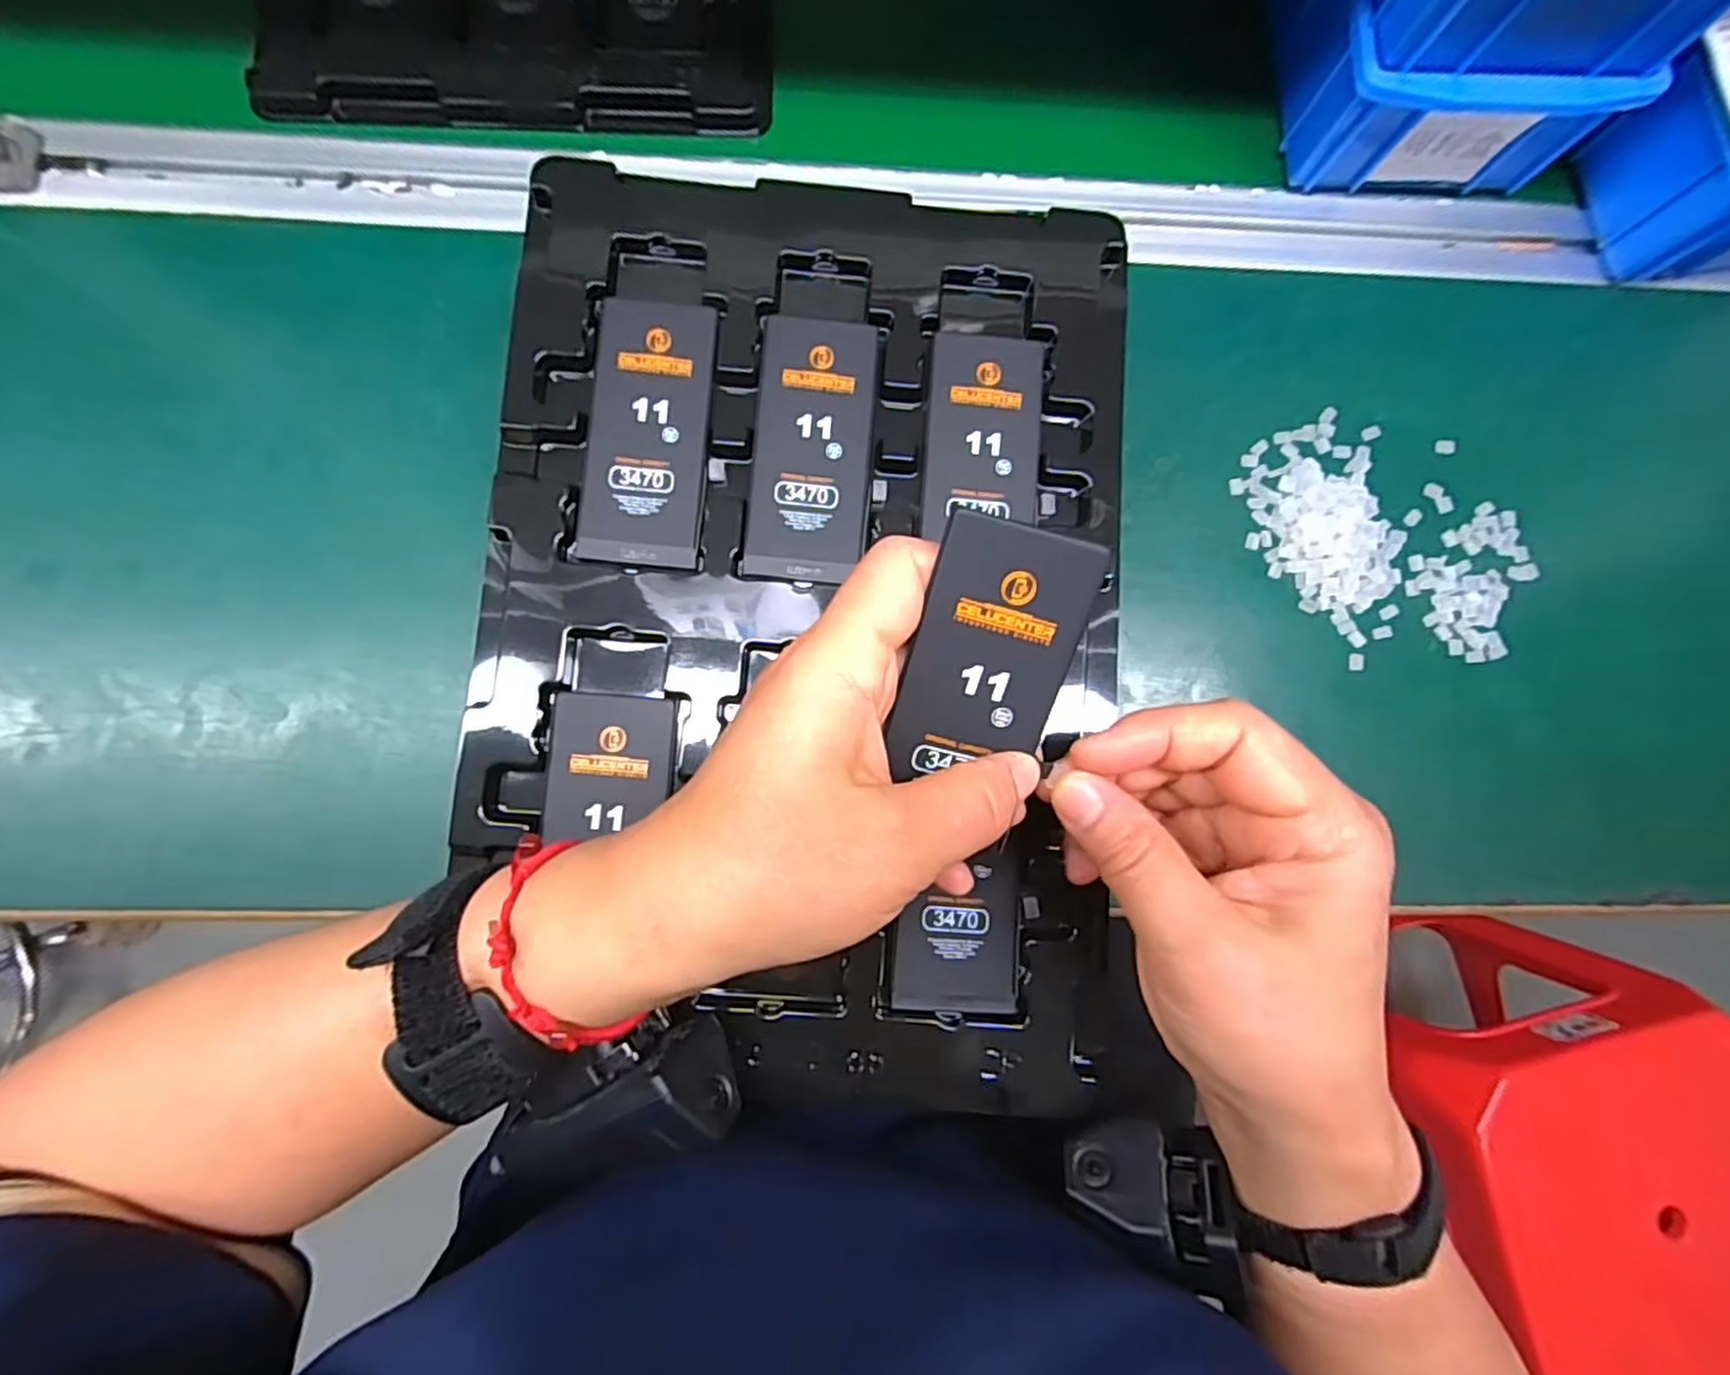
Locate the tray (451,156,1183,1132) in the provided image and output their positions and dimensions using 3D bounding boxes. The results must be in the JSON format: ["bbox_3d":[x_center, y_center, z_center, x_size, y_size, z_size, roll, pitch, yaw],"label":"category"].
[{"bbox_3d":[-0.018,-0.024,0.267,0.233,0.015,0.327,1,84,-4],"label":"tray"}]

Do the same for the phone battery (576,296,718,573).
[{"bbox_3d":[-0.079,-0.094,0.273,0.043,0.004,0.099,4,84,-3],"label":"phone battery"}]

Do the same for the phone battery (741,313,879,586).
[{"bbox_3d":[-0.019,-0.089,0.276,0.043,0.004,0.099,5,84,-3],"label":"phone battery"}]

